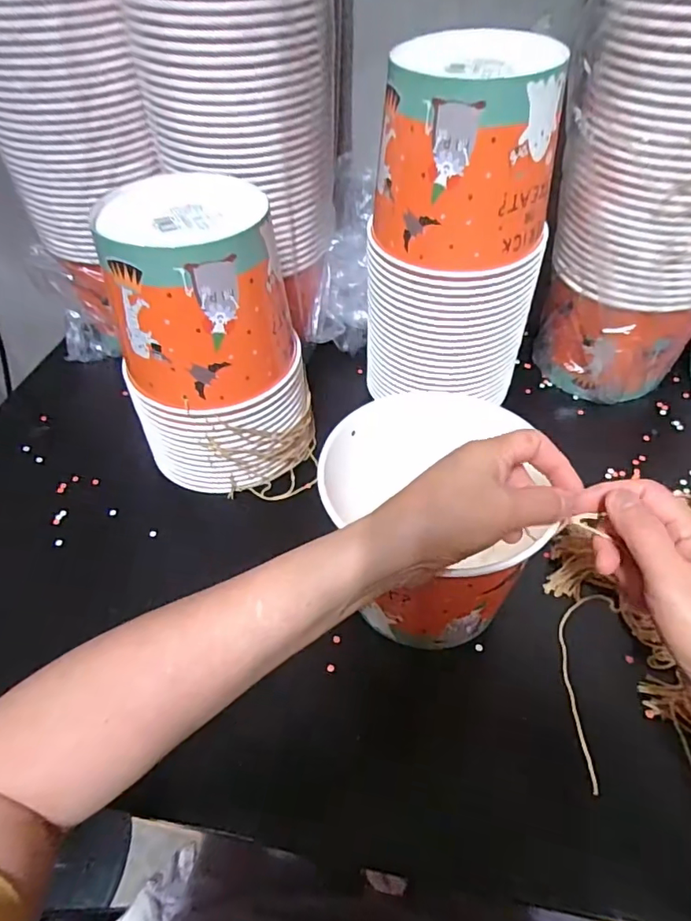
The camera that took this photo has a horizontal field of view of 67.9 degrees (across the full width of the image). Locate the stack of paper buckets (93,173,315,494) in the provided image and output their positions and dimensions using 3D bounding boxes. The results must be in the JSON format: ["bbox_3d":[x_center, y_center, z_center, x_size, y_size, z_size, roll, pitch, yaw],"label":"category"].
[{"bbox_3d":[-0.123,-0.104,0.461,0.157,0.221,0.153,-14,51,-7],"label":"stack of paper buckets"}]

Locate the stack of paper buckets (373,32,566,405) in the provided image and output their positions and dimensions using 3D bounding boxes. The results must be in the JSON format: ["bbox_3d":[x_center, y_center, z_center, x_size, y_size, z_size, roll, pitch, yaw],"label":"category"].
[{"bbox_3d":[0.101,-0.193,0.480,0.131,0.293,0.127,-32,55,-21],"label":"stack of paper buckets"}]

